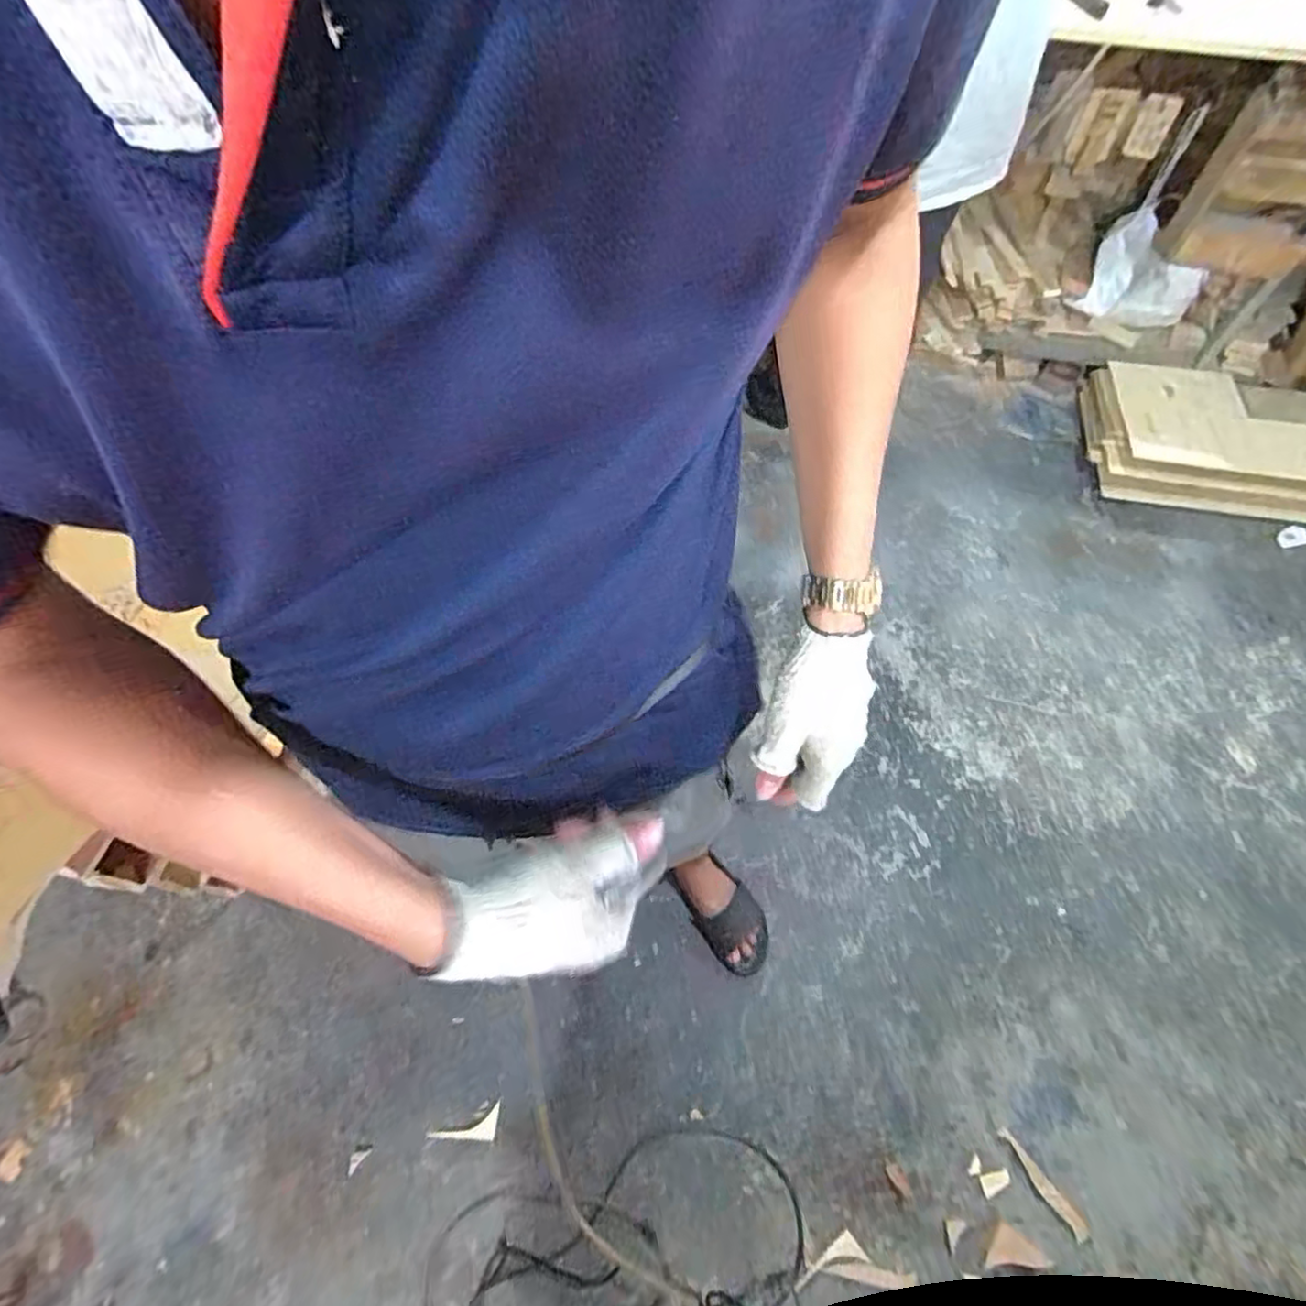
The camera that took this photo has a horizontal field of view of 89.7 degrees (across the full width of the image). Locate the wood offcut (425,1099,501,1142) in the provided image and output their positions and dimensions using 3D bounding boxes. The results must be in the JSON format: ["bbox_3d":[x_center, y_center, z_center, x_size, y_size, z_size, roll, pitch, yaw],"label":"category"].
[{"bbox_3d":[-0.307,0.792,1.082,0.121,0.010,0.048,-21,64,-10],"label":"wood offcut"}]

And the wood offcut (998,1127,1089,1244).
[{"bbox_3d":[0.600,0.818,1.013,0.028,0.006,0.155,-41,61,-3],"label":"wood offcut"}]

